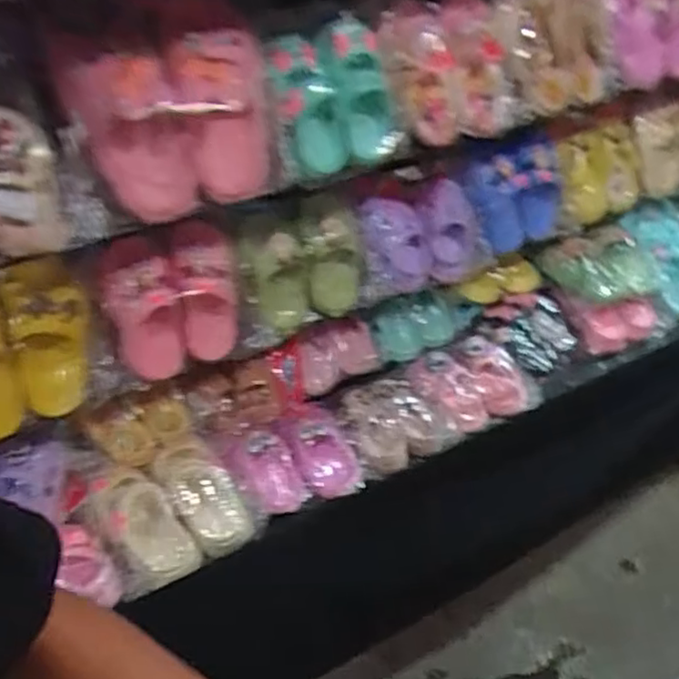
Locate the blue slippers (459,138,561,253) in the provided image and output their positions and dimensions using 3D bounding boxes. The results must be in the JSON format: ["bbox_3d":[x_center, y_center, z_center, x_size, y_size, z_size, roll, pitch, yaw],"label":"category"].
[{"bbox_3d":[0.287,-0.237,1.098,0.173,0.152,0.088,-14,48,-18],"label":"blue slippers"}]

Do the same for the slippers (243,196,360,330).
[{"bbox_3d":[-0.052,-0.110,0.967,0.159,0.148,0.093,-15,48,-19],"label":"slippers"}]

